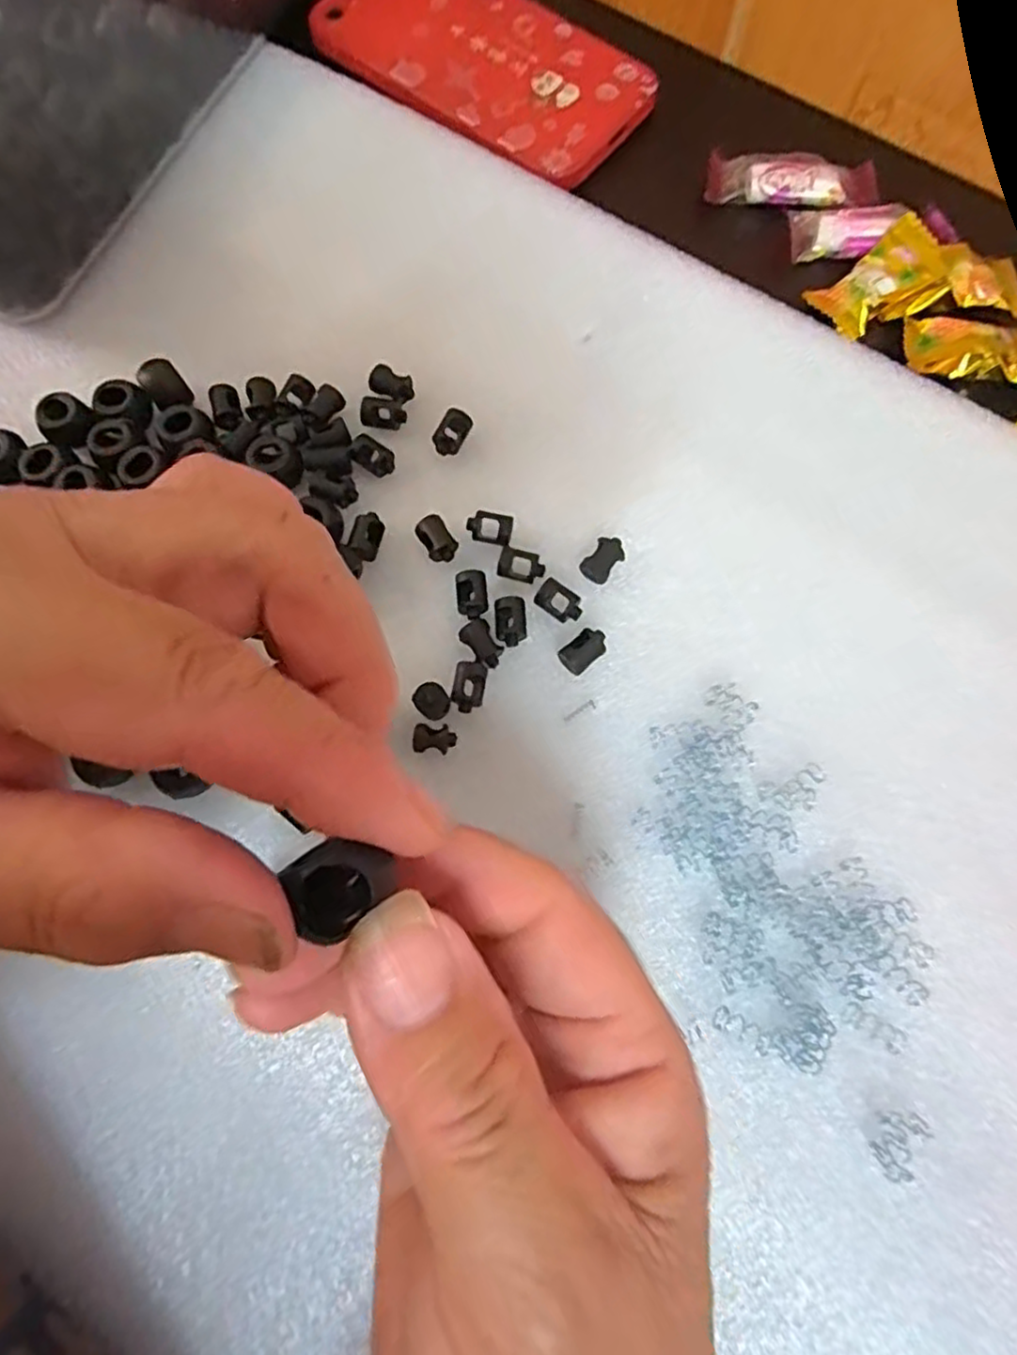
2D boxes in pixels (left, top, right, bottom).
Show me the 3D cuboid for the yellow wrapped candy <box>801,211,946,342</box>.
[{"bbox_3d":[0.135,-0.145,0.248,0.047,0.007,0.025,-38,77,4],"label":"yellow wrapped candy"}]

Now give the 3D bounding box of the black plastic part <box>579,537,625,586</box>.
[{"bbox_3d":[0.031,-0.038,0.219,0.009,0.007,0.016,39,79,10],"label":"black plastic part"}]

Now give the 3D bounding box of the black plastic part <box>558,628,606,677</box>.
[{"bbox_3d":[0.023,-0.008,0.210,0.016,0.009,0.009,-42,78,-10],"label":"black plastic part"}]

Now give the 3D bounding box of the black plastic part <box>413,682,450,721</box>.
[{"bbox_3d":[-0.023,0.007,0.204,0.009,0.007,0.010,-44,79,-10],"label":"black plastic part"}]

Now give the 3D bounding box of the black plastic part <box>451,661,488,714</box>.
[{"bbox_3d":[-0.012,0.003,0.207,0.009,0.006,0.015,10,75,3],"label":"black plastic part"}]

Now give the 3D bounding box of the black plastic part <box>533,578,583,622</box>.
[{"bbox_3d":[0.016,-0.024,0.214,0.014,0.007,0.010,31,77,8],"label":"black plastic part"}]

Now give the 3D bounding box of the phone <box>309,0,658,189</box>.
[{"bbox_3d":[-0.012,-0.258,0.278,0.137,0.004,0.070,39,79,10],"label":"phone"}]

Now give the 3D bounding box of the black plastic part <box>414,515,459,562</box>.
[{"bbox_3d":[-0.023,-0.044,0.219,0.010,0.009,0.014,-33,77,-8],"label":"black plastic part"}]

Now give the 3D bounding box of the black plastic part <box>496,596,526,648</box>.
[{"bbox_3d":[0.001,-0.017,0.211,0.009,0.006,0.014,-3,75,0],"label":"black plastic part"}]

